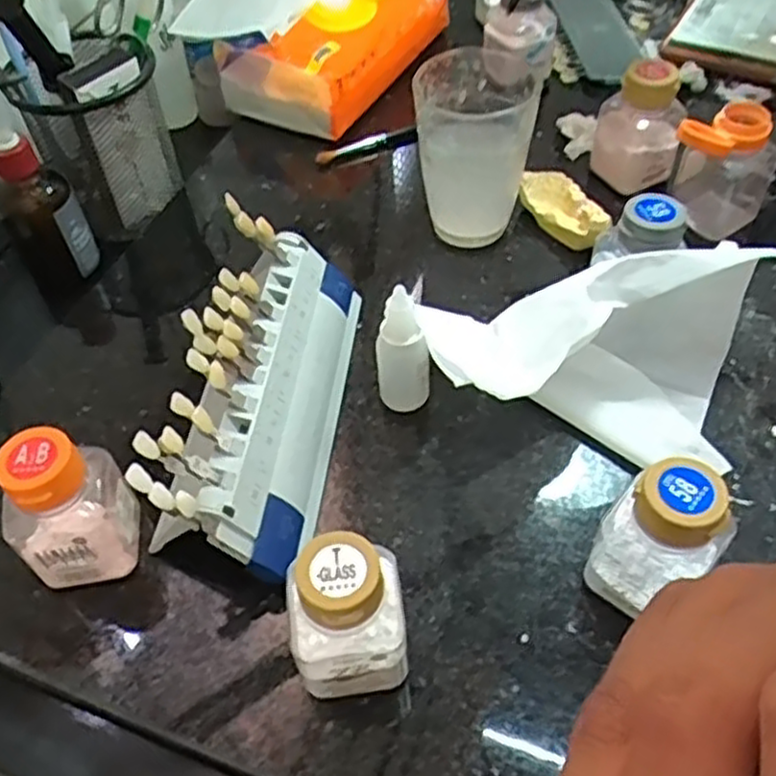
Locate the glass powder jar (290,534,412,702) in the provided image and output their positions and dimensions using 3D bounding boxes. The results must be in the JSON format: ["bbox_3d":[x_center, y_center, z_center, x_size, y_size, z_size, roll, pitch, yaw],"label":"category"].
[{"bbox_3d":[-0.014,0.085,0.278,0.039,0.070,0.036,-8,52,-4],"label":"glass powder jar"}]

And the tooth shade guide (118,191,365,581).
[{"bbox_3d":[-0.062,-0.004,0.356,0.037,0.090,0.170,-22,43,35],"label":"tooth shade guide"}]

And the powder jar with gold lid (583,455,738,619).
[{"bbox_3d":[0.102,0.059,0.290,0.038,0.072,0.032,33,60,25],"label":"powder jar with gold lid"}]

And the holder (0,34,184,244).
[{"bbox_3d":[-0.177,-0.155,0.479,0.068,0.096,0.072,18,54,16],"label":"holder"}]

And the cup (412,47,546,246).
[{"bbox_3d":[0.047,-0.132,0.433,0.063,0.093,0.065,-1,52,1],"label":"cup"}]

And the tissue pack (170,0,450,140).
[{"bbox_3d":[-0.044,-0.274,0.553,0.136,0.068,0.176,24,56,20],"label":"tissue pack"}]

